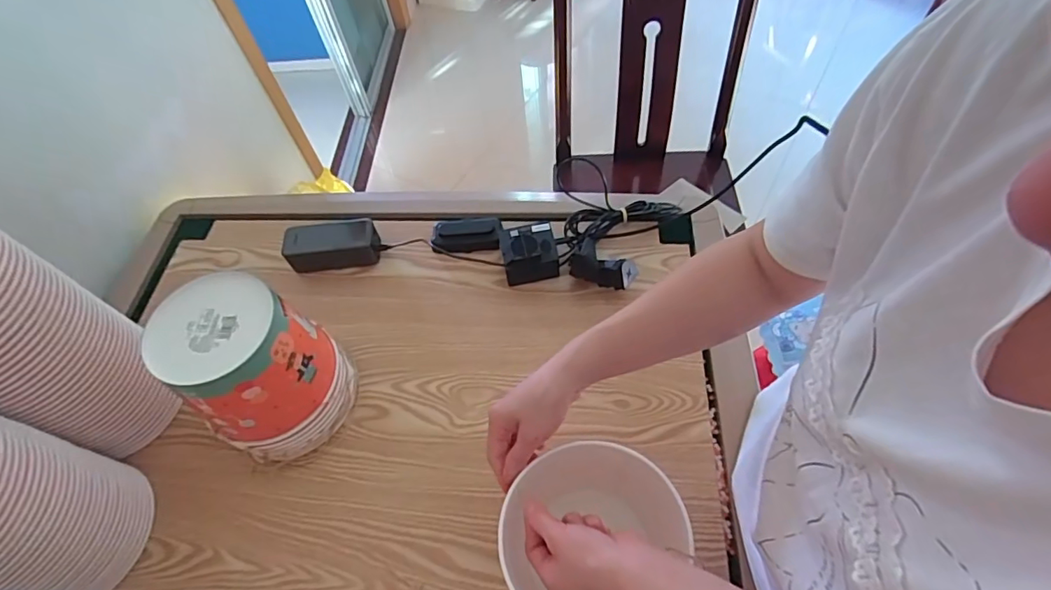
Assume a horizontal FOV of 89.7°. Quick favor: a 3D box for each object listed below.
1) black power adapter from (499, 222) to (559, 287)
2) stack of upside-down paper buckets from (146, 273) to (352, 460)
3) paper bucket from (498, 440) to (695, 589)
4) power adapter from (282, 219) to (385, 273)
[{"bbox_3d":[0.005,-0.062,0.756,0.076,0.065,0.069,-11,58,-3],"label":"black power adapter"},{"bbox_3d":[-0.299,0.082,0.608,0.143,0.193,0.148,-40,64,-20],"label":"stack of upside-down paper buckets"},{"bbox_3d":[0.061,0.235,0.512,0.149,0.149,0.151,34,66,22],"label":"paper bucket"},{"bbox_3d":[-0.282,-0.072,0.779,0.135,0.054,0.055,-9,58,-2],"label":"power adapter"}]

